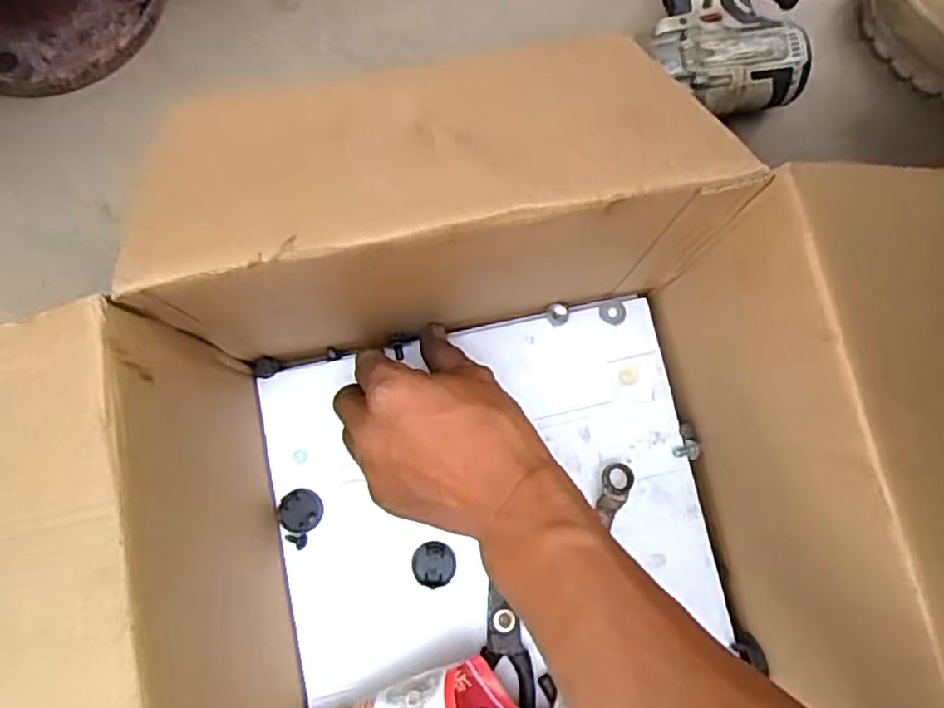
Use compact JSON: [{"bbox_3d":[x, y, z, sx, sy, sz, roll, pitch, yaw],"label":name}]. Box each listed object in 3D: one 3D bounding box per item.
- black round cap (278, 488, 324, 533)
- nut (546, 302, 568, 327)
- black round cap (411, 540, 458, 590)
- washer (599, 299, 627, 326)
[{"bbox_3d":[-0.107,0.097,0.412,0.028,0.004,0.026,0,80,3],"label":"black round cap"},{"bbox_3d":[0.056,-0.026,0.433,0.013,0.008,0.014,-18,80,-4],"label":"nut"},{"bbox_3d":[-0.023,0.129,0.406,0.026,0.004,0.026,0,80,3],"label":"black round cap"},{"bbox_3d":[0.093,-0.028,0.435,0.017,0.004,0.017,0,80,3],"label":"washer"}]

